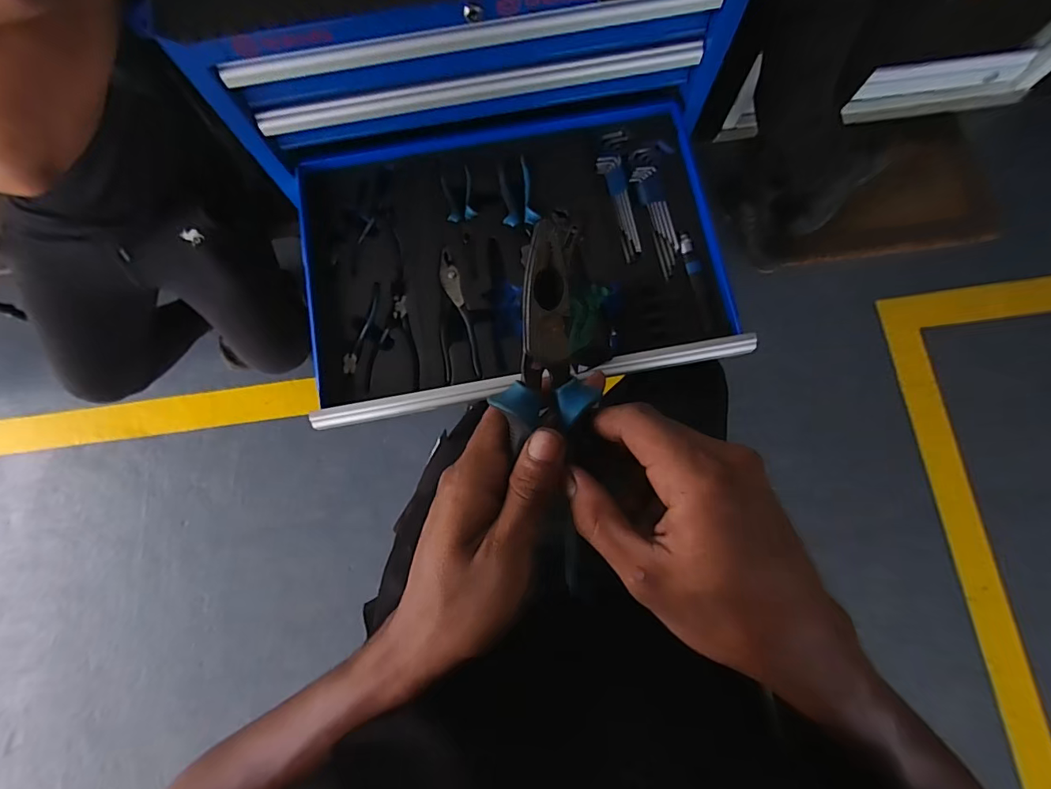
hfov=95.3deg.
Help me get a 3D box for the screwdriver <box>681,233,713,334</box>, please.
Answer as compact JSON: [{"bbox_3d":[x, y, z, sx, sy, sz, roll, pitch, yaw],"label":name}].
[{"bbox_3d":[0.249,-0.163,0.688,0.022,0.017,0.158,-7,79,-1],"label":"screwdriver"}]

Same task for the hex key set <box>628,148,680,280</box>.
[{"bbox_3d":[0.199,-0.282,0.737,0.048,0.018,0.212,-8,79,-1],"label":"hex key set"}]

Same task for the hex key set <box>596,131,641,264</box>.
[{"bbox_3d":[0.142,-0.311,0.744,0.052,0.020,0.221,-4,79,0],"label":"hex key set"}]

